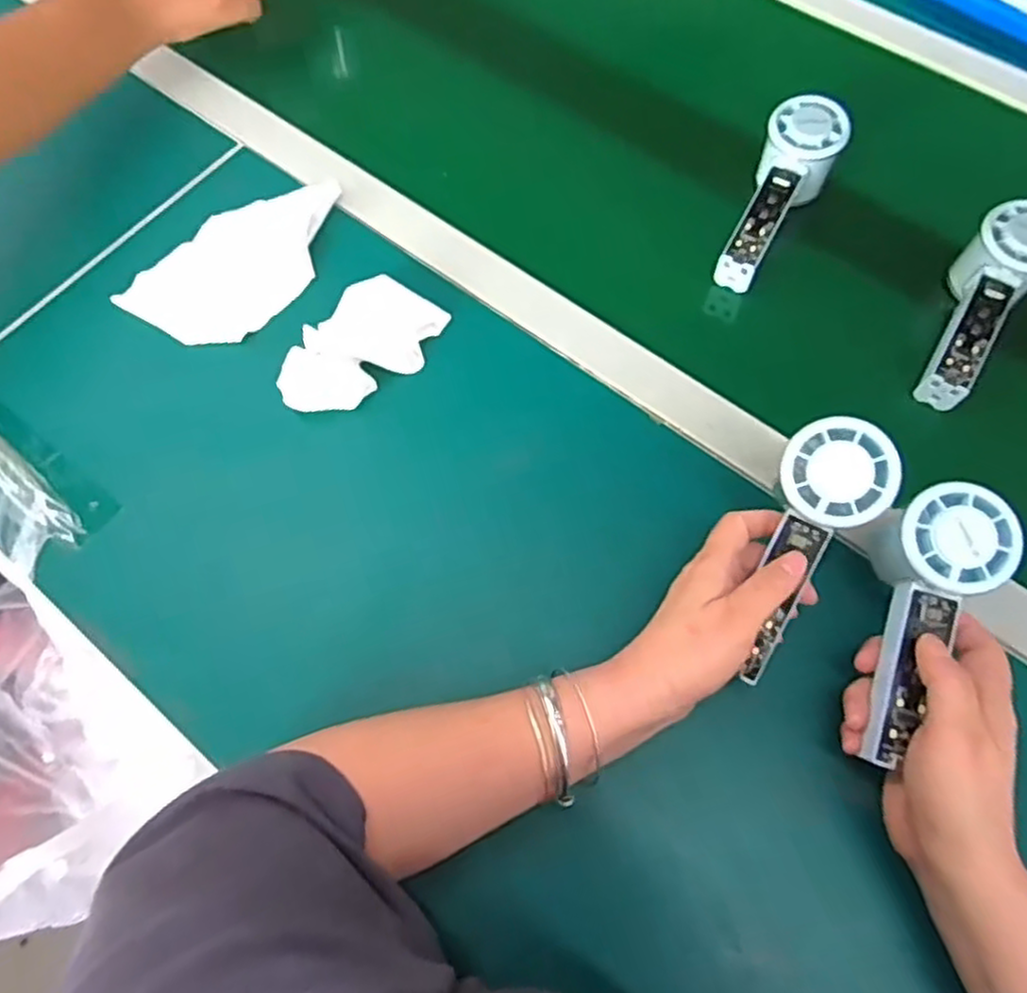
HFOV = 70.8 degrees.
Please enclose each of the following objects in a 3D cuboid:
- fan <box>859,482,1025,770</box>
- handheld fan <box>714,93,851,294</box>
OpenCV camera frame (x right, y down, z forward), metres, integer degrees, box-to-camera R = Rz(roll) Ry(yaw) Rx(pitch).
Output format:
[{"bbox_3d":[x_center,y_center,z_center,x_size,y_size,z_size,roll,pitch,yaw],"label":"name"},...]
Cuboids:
[{"bbox_3d":[0.221,0.066,0.399,0.055,0.053,0.147,17,91,7],"label":"fan"},{"bbox_3d":[0.199,-0.227,0.554,0.057,0.053,0.156,29,87,11],"label":"handheld fan"}]

